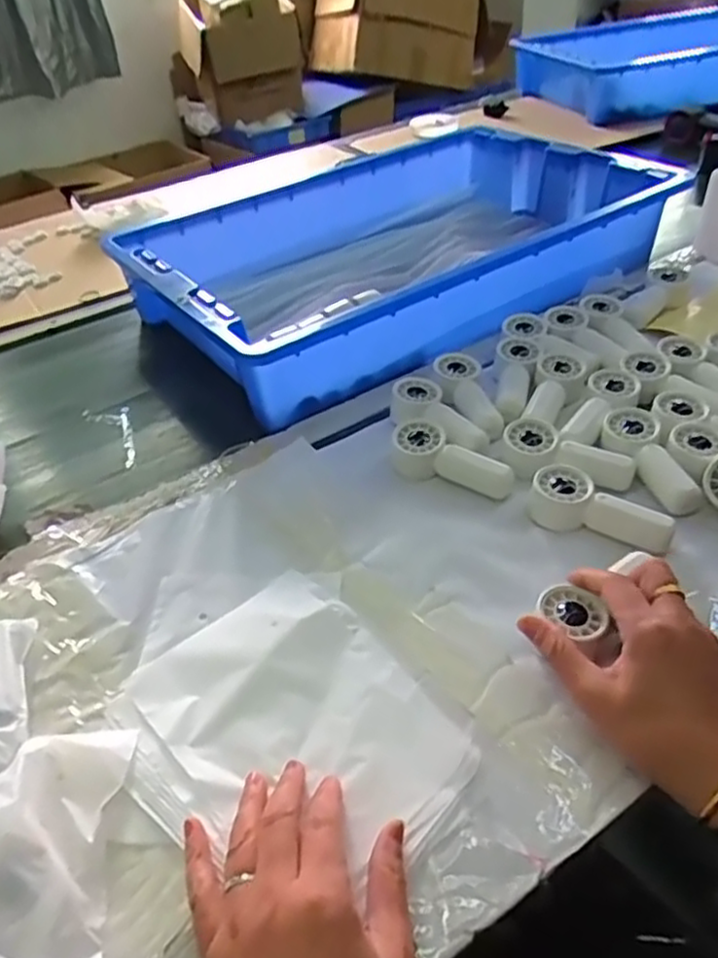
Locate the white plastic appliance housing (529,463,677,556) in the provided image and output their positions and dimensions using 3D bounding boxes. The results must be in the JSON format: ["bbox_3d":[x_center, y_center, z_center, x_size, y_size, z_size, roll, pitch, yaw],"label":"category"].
[{"bbox_3d":[0.193,0.024,0.564,0.108,0.030,0.042,17,44,25],"label":"white plastic appliance housing"}]

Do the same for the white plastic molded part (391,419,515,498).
[{"bbox_3d":[0.077,-0.014,0.617,0.113,0.034,0.038,28,50,34],"label":"white plastic molded part"}]

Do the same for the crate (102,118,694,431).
[{"bbox_3d":[0.050,-0.293,0.911,0.633,0.127,0.437,-30,46,-27],"label":"crate"}]

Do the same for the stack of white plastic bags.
[{"bbox_3d":[-0.045,0.154,0.447,0.175,0.011,0.205,-34,50,-29],"label":"stack of white plastic bags"}]

